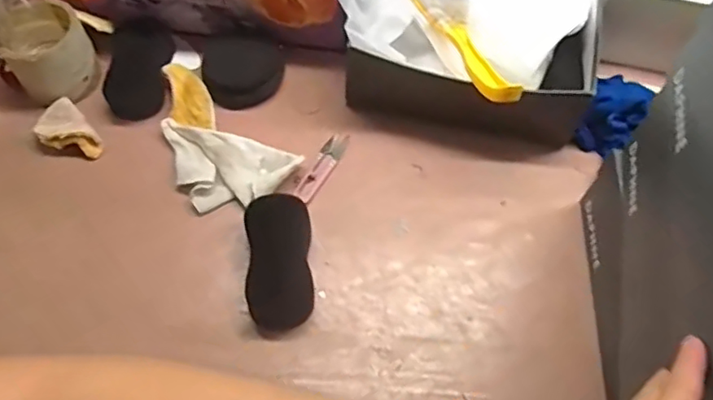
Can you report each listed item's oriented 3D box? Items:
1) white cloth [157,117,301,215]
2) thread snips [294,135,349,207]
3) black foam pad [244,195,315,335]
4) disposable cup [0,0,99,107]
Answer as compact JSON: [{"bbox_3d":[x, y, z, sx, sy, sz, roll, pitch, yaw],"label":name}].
[{"bbox_3d":[-0.148,-0.034,0.638,0.150,0.025,0.089,23,64,10],"label":"white cloth"},{"bbox_3d":[-0.038,-0.036,0.655,0.023,0.009,0.096,25,64,11],"label":"thread snips"},{"bbox_3d":[-0.076,0.059,0.589,0.062,0.023,0.135,-4,62,-3],"label":"black foam pad"},{"bbox_3d":[-0.338,-0.165,0.659,0.085,0.067,0.088,1,62,-1],"label":"disposable cup"}]

